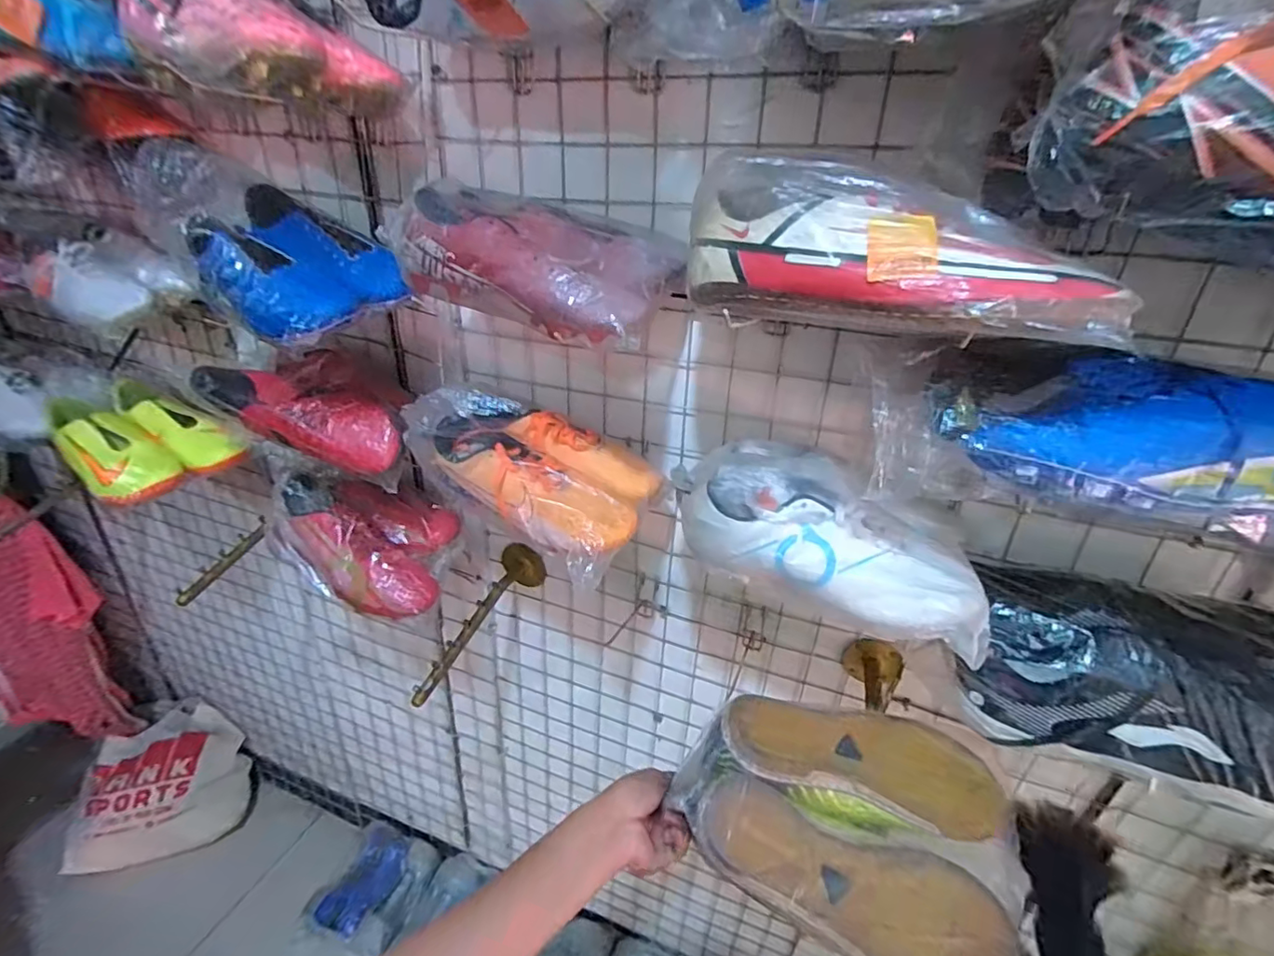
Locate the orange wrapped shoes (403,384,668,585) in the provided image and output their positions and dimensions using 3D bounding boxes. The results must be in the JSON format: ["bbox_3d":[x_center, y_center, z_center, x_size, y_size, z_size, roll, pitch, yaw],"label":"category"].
[{"bbox_3d":[-0.101,-0.023,0.606,0.265,0.101,0.160,22,34,30],"label":"orange wrapped shoes"}]

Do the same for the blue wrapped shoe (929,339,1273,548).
[{"bbox_3d":[0.347,-0.023,0.372,0.280,0.089,0.089,11,30,14],"label":"blue wrapped shoe"}]

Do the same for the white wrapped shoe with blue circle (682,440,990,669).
[{"bbox_3d":[0.166,0.044,0.489,0.257,0.095,0.120,16,31,22],"label":"white wrapped shoe with blue circle"}]

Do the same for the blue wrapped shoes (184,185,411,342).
[{"bbox_3d":[-0.363,-0.233,0.594,0.236,0.105,0.130,24,35,33],"label":"blue wrapped shoes"}]

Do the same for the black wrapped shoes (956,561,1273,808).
[{"bbox_3d":[0.405,0.159,0.450,0.245,0.104,0.148,15,31,20],"label":"black wrapped shoes"}]

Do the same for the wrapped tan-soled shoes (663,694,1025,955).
[{"bbox_3d":[0.185,0.286,0.490,0.278,0.086,0.183,12,30,16],"label":"wrapped tan-soled shoes"}]

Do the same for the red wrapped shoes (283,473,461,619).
[{"bbox_3d":[-0.364,0.082,0.743,0.235,0.105,0.115,13,30,17],"label":"red wrapped shoes"}]

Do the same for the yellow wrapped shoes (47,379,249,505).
[{"bbox_3d":[-0.734,-0.062,0.845,0.299,0.082,0.176,24,35,33],"label":"yellow wrapped shoes"}]

